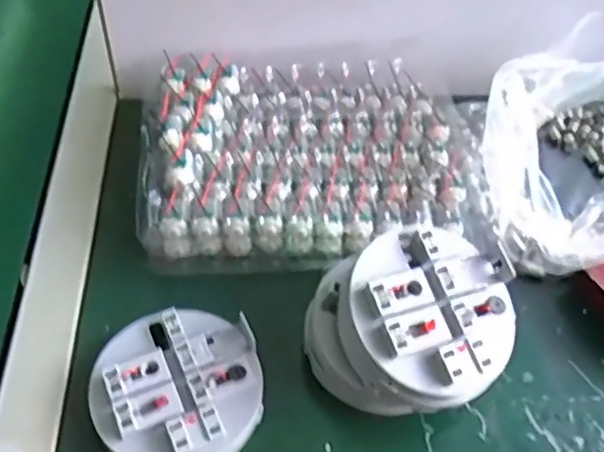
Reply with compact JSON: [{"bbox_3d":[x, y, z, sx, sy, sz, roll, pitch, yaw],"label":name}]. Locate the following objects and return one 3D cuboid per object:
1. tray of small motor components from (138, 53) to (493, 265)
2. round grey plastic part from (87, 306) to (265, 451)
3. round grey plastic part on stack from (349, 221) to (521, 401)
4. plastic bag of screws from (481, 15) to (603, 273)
[{"bbox_3d":[0.015,-0.060,0.519,0.269,0.051,0.188,-2,50,-3],"label":"tray of small motor components"},{"bbox_3d":[-0.076,0.100,0.396,0.100,0.023,0.102,1,50,-1],"label":"round grey plastic part"},{"bbox_3d":[0.080,0.046,0.378,0.097,0.024,0.101,2,50,-3],"label":"round grey plastic part on stack"},{"bbox_3d":[0.229,-0.061,0.512,0.198,0.103,0.164,-23,54,-20],"label":"plastic bag of screws"}]

